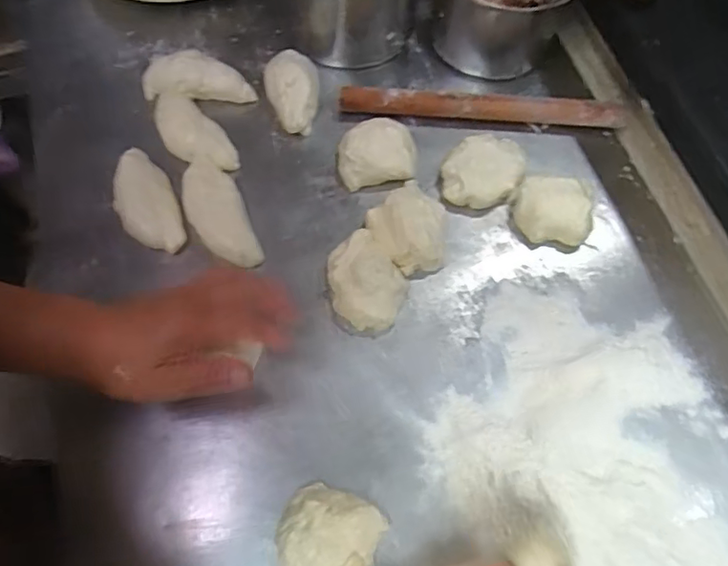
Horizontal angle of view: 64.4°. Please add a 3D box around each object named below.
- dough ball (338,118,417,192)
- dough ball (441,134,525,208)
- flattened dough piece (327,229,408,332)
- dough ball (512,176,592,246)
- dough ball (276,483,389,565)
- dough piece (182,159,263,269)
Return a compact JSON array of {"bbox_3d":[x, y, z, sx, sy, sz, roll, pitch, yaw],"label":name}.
[{"bbox_3d":[0.013,-0.128,0.574,0.078,0.036,0.068,-9,67,-6],"label":"dough ball"},{"bbox_3d":[0.116,-0.112,0.570,0.073,0.029,0.068,1,66,-2],"label":"dough ball"},{"bbox_3d":[0.001,-0.002,0.513,0.085,0.035,0.071,43,71,15],"label":"flattened dough piece"},{"bbox_3d":[0.182,-0.074,0.559,0.073,0.035,0.068,6,66,0],"label":"dough ball"},{"bbox_3d":[-0.028,0.193,0.427,0.072,0.034,0.075,1,66,-2],"label":"dough ball"},{"bbox_3d":[-0.136,-0.064,0.540,0.052,0.031,0.112,-21,69,-11],"label":"dough piece"}]

